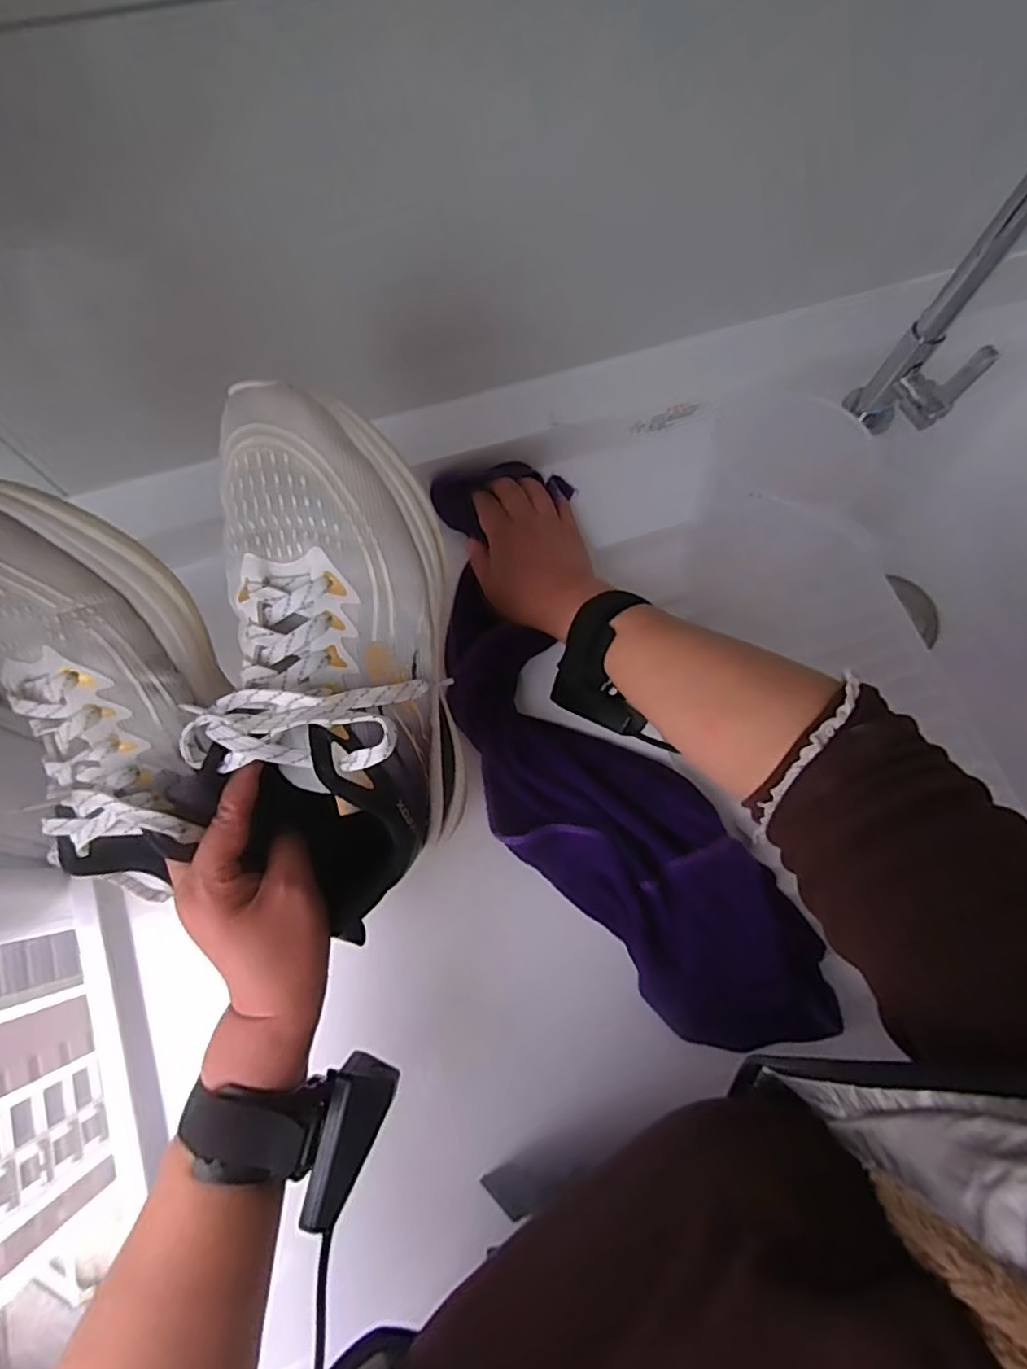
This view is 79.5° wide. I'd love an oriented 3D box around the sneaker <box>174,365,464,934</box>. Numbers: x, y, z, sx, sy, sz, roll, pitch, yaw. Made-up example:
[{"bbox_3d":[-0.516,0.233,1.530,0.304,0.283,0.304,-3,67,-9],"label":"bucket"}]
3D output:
[{"bbox_3d":[-0.094,-0.007,0.319,0.117,0.094,0.261,-7,100,-3],"label":"sneaker"}]

